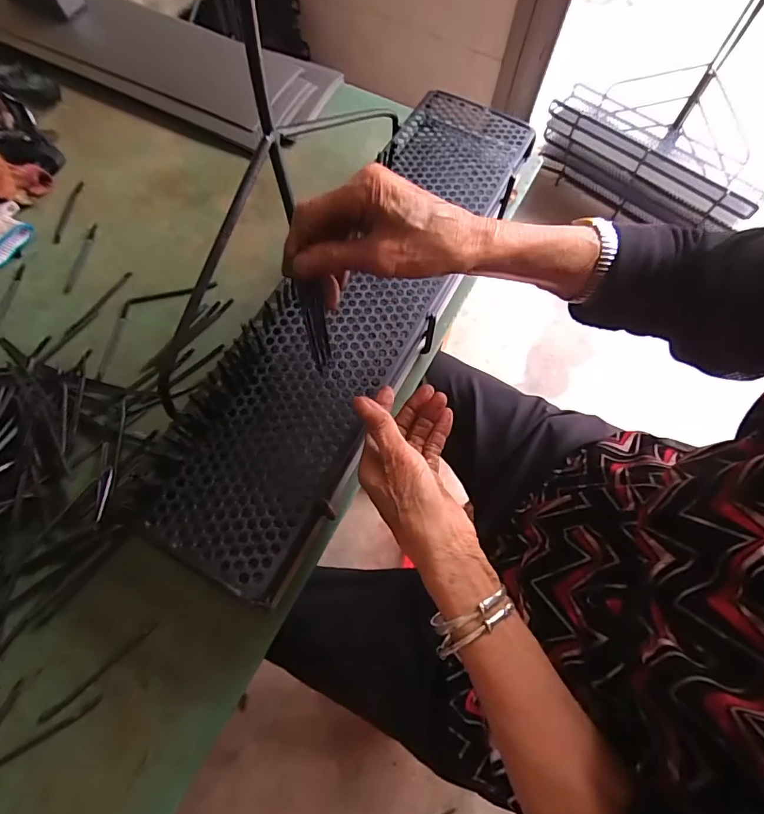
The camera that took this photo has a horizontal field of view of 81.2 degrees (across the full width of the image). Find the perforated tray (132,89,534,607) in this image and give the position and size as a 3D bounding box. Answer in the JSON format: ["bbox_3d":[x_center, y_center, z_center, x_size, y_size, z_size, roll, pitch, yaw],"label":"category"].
[{"bbox_3d":[-0.013,-0.117,0.446,0.137,0.017,0.587,26,70,8],"label":"perforated tray"}]

